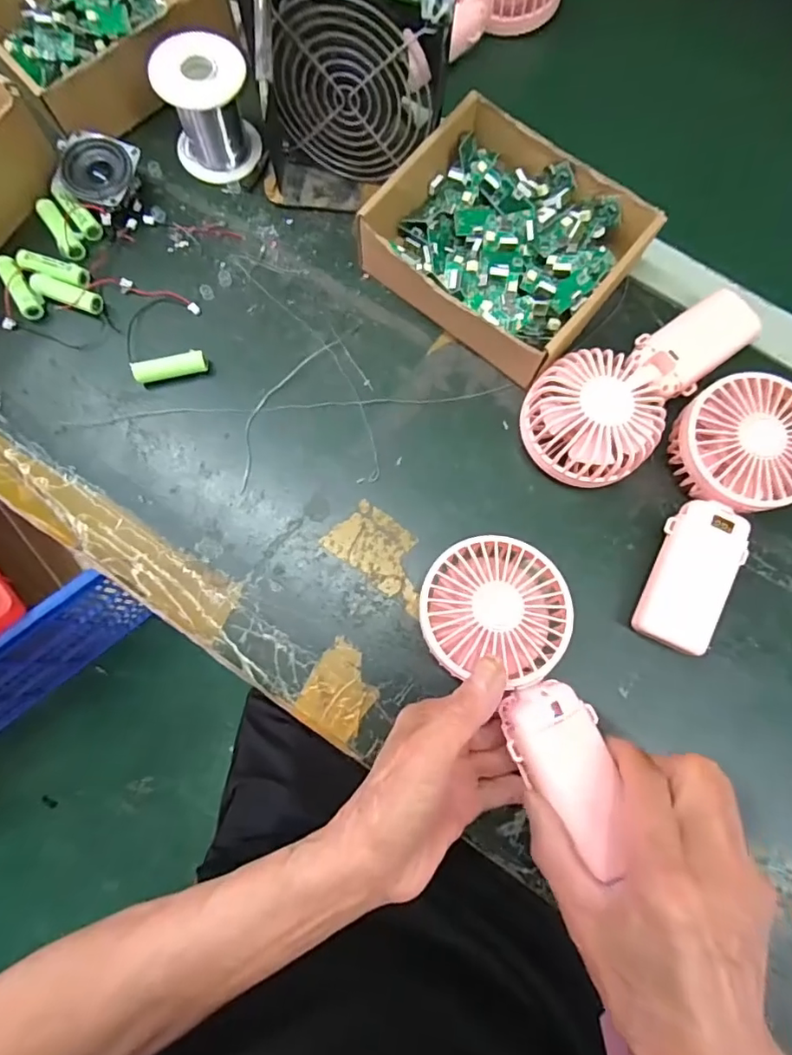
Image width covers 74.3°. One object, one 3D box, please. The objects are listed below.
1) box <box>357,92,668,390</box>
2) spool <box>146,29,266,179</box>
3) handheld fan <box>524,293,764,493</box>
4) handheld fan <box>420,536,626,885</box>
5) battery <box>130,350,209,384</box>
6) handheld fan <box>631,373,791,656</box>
[{"bbox_3d":[0.073,-0.205,0.378,0.179,0.053,0.146,37,80,7],"label":"box"},{"bbox_3d":[-0.141,-0.320,0.392,0.062,0.069,0.068,0,78,-1],"label":"spool"},{"bbox_3d":[0.176,-0.098,0.364,0.188,0.045,0.088,-31,80,-7],"label":"handheld fan"},{"bbox_3d":[0.076,0.091,0.302,0.084,0.033,0.175,-20,71,-5],"label":"handheld fan"},{"bbox_3d":[-0.161,-0.113,0.374,0.050,0.018,0.017,-14,79,-4],"label":"battery"},{"bbox_3d":[0.217,-0.008,0.344,0.086,0.044,0.180,17,79,3],"label":"handheld fan"}]

